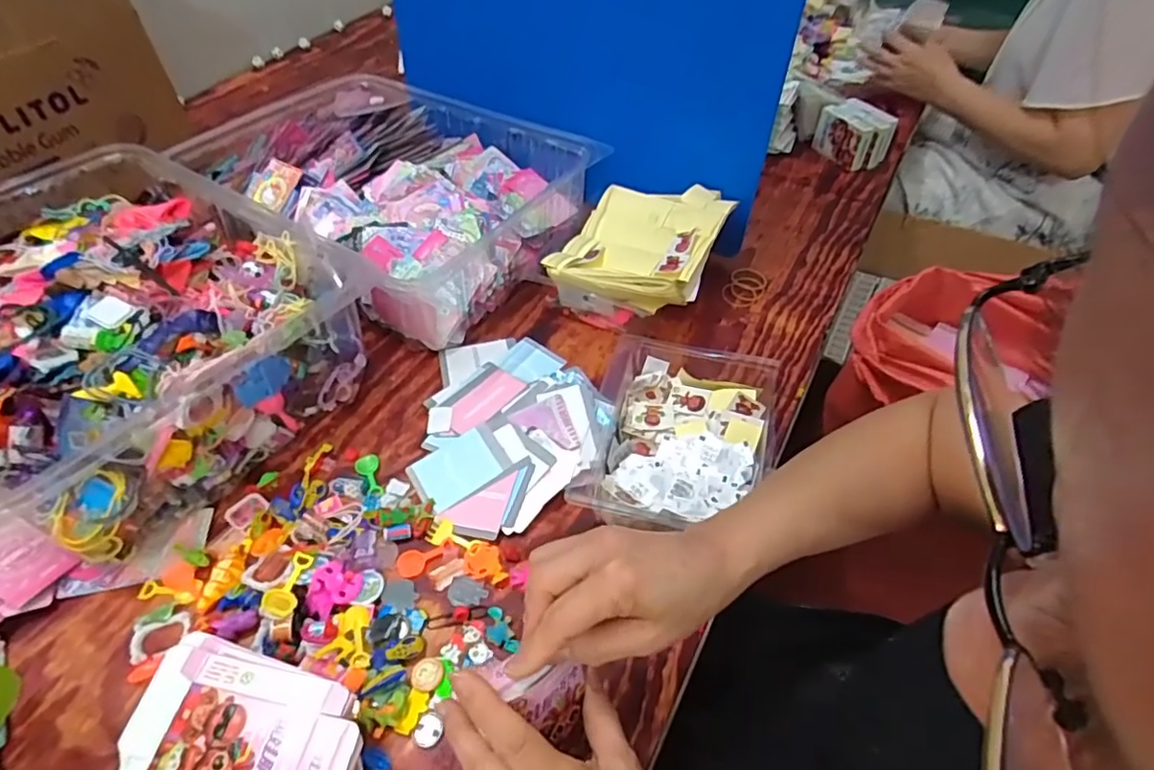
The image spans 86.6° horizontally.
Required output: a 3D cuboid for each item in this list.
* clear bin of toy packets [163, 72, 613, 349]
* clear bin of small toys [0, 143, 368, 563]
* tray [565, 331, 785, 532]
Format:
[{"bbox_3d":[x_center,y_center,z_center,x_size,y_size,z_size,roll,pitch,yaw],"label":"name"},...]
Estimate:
[{"bbox_3d":[-0.233,-0.258,0.810,0.455,0.120,0.340,32,56,25],"label":"clear bin of toy packets"},{"bbox_3d":[-0.462,-0.057,0.614,0.441,0.149,0.332,30,55,24],"label":"clear bin of small toys"},{"bbox_3d":[0.095,0.042,0.581,0.176,0.051,0.229,13,49,13],"label":"tray"}]

